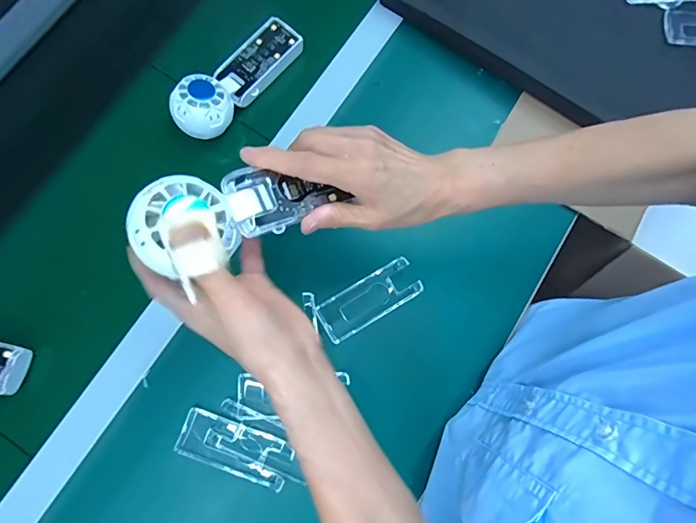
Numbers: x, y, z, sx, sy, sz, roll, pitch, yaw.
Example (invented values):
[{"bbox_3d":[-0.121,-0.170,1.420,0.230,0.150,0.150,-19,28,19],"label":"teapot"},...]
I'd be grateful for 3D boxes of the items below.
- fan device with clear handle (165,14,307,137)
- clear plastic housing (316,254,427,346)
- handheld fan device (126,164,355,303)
[{"bbox_3d":[-0.121,-0.206,0.477,0.055,0.056,0.173,34,81,8],"label":"fan device with clear handle"},{"bbox_3d":[0.022,0.040,0.457,0.108,0.012,0.043,-30,82,-8],"label":"clear plastic housing"},{"bbox_3d":[-0.065,-0.033,0.287,0.137,0.036,0.069,-28,75,-45],"label":"handheld fan device"}]

